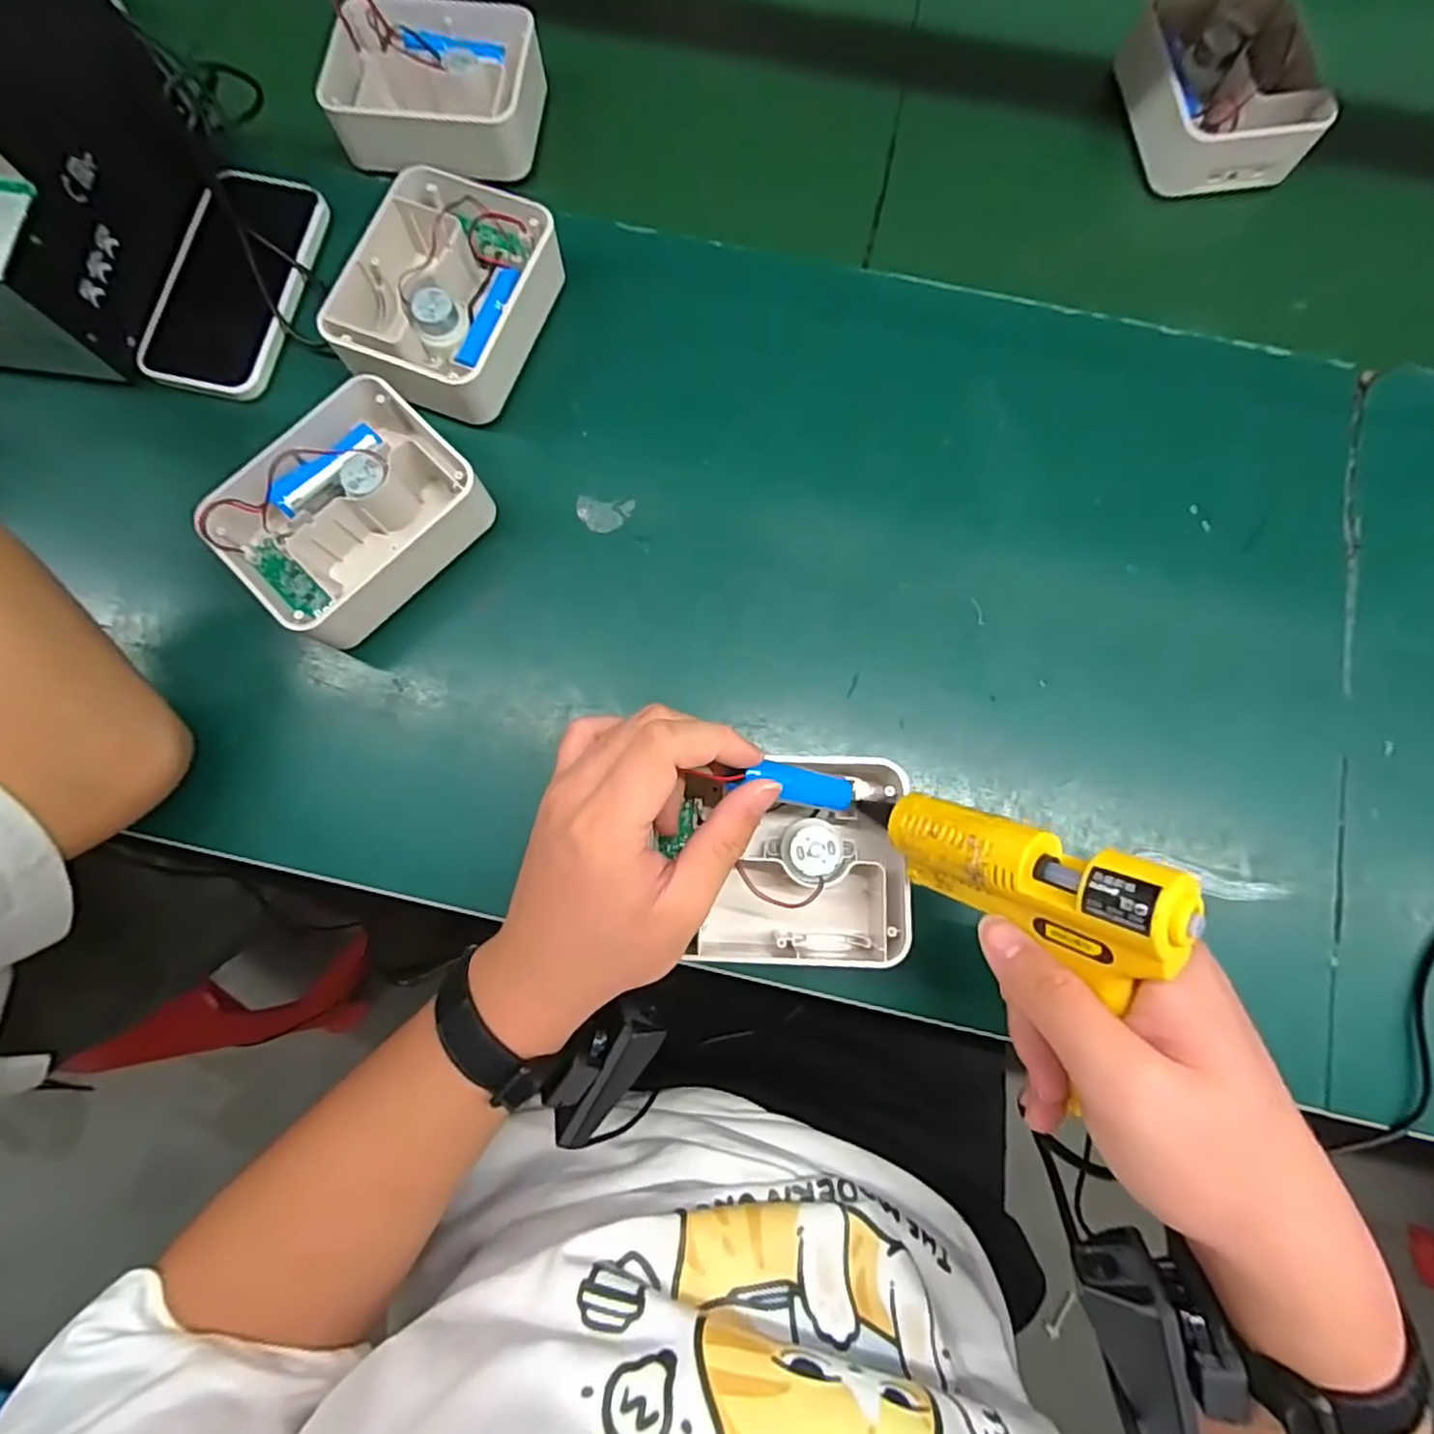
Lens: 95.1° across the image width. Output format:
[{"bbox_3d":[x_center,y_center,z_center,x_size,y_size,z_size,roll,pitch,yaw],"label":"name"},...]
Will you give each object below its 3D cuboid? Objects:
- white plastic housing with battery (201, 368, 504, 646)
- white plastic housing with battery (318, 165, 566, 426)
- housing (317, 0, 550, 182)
[{"bbox_3d":[-0.201,-0.112,0.367,0.104,0.049,0.133,41,83,7],"label":"white plastic housing with battery"},{"bbox_3d":[-0.158,-0.249,0.393,0.104,0.046,0.138,19,81,4],"label":"white plastic housing with battery"},{"bbox_3d":[-0.184,-0.413,0.428,0.130,0.034,0.106,1,80,0],"label":"housing"}]

